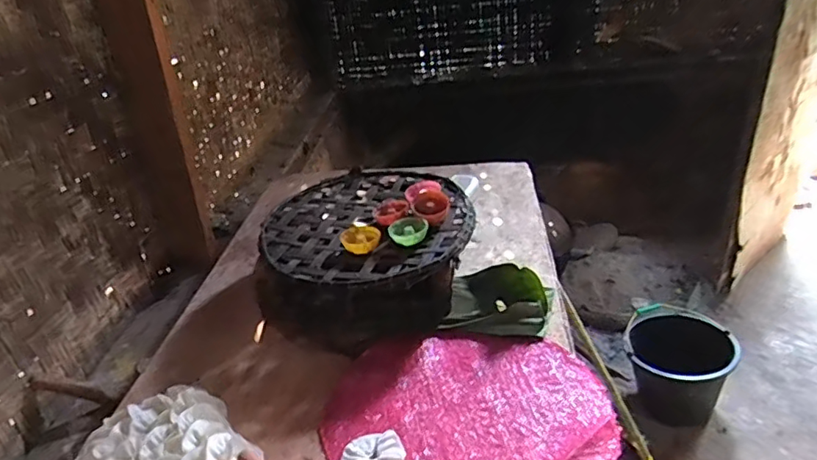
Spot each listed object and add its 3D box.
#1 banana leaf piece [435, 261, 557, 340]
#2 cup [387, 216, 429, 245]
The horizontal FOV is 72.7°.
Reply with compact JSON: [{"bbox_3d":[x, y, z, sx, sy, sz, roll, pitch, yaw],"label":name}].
[{"bbox_3d":[0.141,0.102,0.887,0.168,0.059,0.143,5,31,21],"label":"banana leaf piece"},{"bbox_3d":[0.000,0.003,0.889,0.064,0.029,0.058,-6,29,2],"label":"cup"}]

